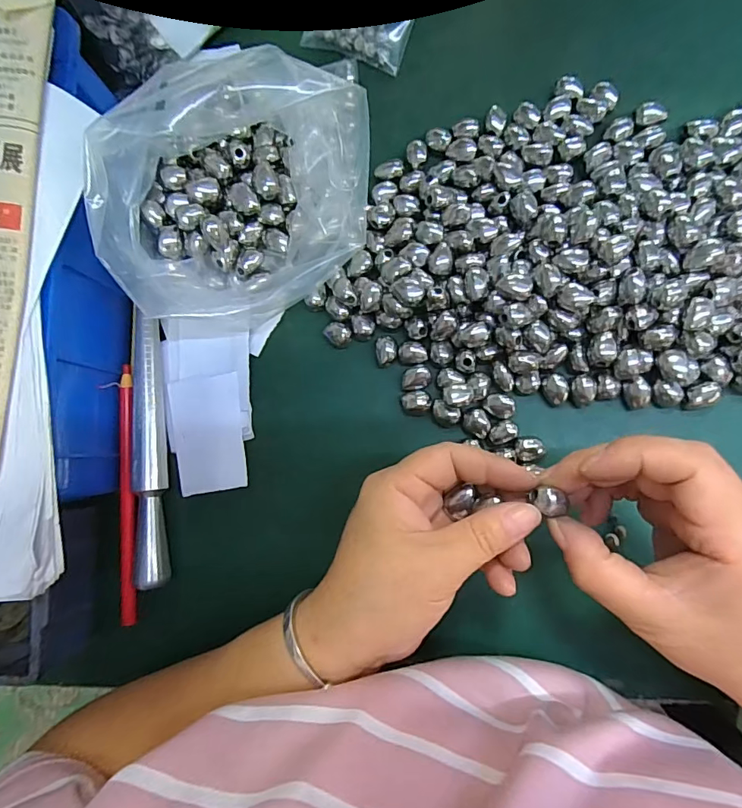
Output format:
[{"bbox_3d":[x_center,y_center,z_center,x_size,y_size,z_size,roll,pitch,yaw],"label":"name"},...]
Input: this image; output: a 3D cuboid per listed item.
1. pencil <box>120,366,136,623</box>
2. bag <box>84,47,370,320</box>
[{"bbox_3d":[-0.159,0.059,0.305,0.011,0.011,0.166,-3,83,8],"label":"pencil"},{"bbox_3d":[-0.071,-0.118,0.275,0.128,0.092,0.140,9,85,9],"label":"bag"}]

